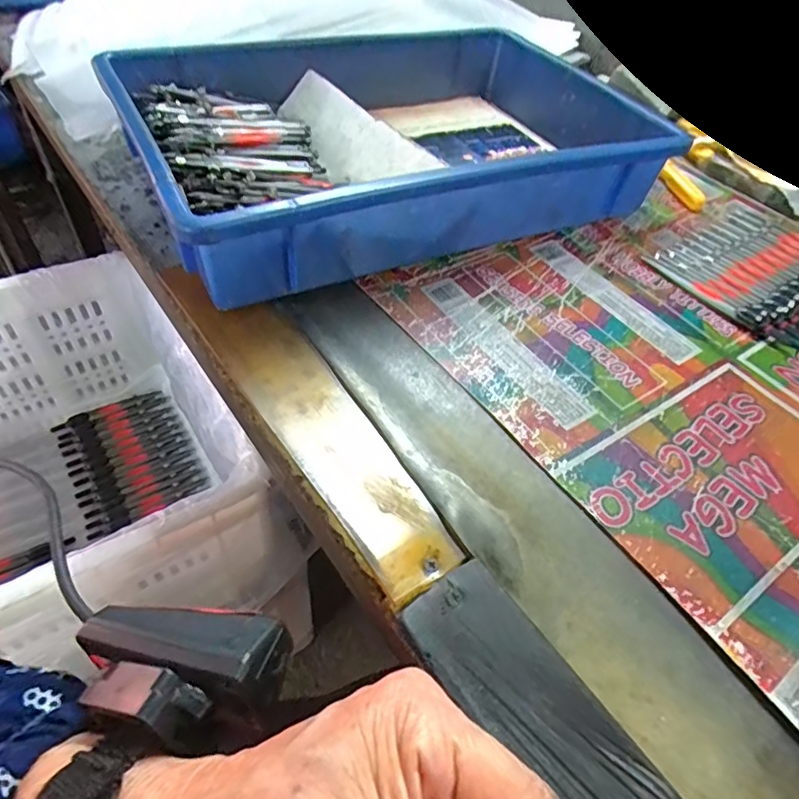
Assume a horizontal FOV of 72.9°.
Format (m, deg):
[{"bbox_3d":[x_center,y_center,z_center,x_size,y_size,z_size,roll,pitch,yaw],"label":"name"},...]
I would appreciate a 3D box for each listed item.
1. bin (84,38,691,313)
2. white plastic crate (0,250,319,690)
[{"bbox_3d":[-0.002,-0.228,0.469,0.415,0.083,0.267,-21,55,-22],"label":"bin"},{"bbox_3d":[-0.383,0.100,0.473,0.455,0.211,0.349,-25,57,-26],"label":"white plastic crate"}]

